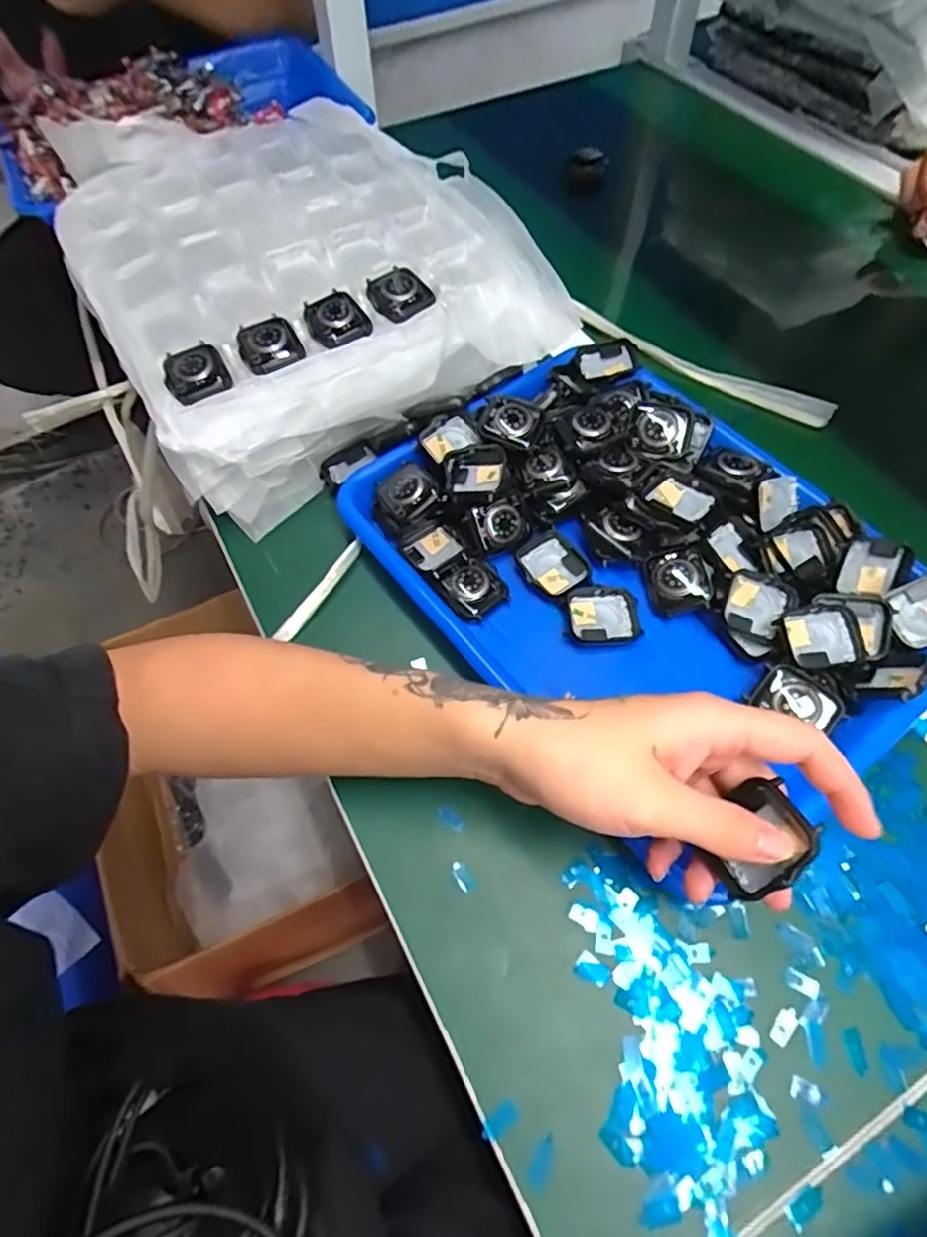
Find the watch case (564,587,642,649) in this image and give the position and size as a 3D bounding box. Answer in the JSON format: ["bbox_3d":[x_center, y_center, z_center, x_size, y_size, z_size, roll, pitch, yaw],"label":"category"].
[{"bbox_3d":[0.086,0.000,0.378,0.045,0.008,0.037,-2,61,1],"label":"watch case"}]

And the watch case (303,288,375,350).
[{"bbox_3d":[-0.090,-0.212,0.431,0.041,0.008,0.053,-22,62,-10],"label":"watch case"}]

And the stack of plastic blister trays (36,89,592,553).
[{"bbox_3d":[-0.150,-0.299,0.510,0.310,0.073,0.411,-31,64,-14],"label":"stack of plastic blister trays"}]

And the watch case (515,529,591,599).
[{"bbox_3d":[0.059,-0.035,0.403,0.040,0.013,0.045,-32,65,-15],"label":"watch case"}]

